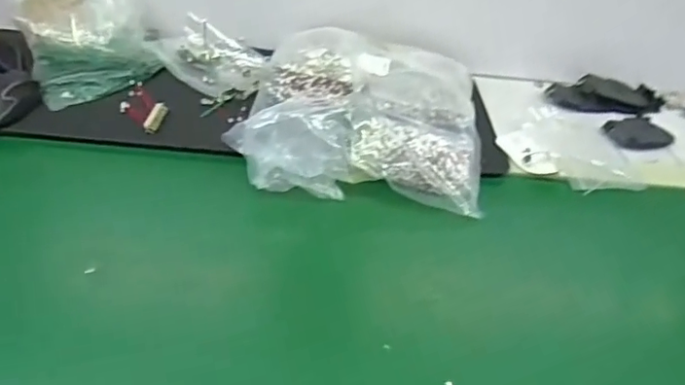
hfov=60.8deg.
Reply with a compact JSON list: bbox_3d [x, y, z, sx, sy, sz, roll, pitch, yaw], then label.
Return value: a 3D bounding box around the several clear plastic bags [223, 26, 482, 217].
[{"bbox_3d":[0.026,-0.108,0.776,0.304,0.093,0.300,9,38,2],"label":"several clear plastic bags"}]

